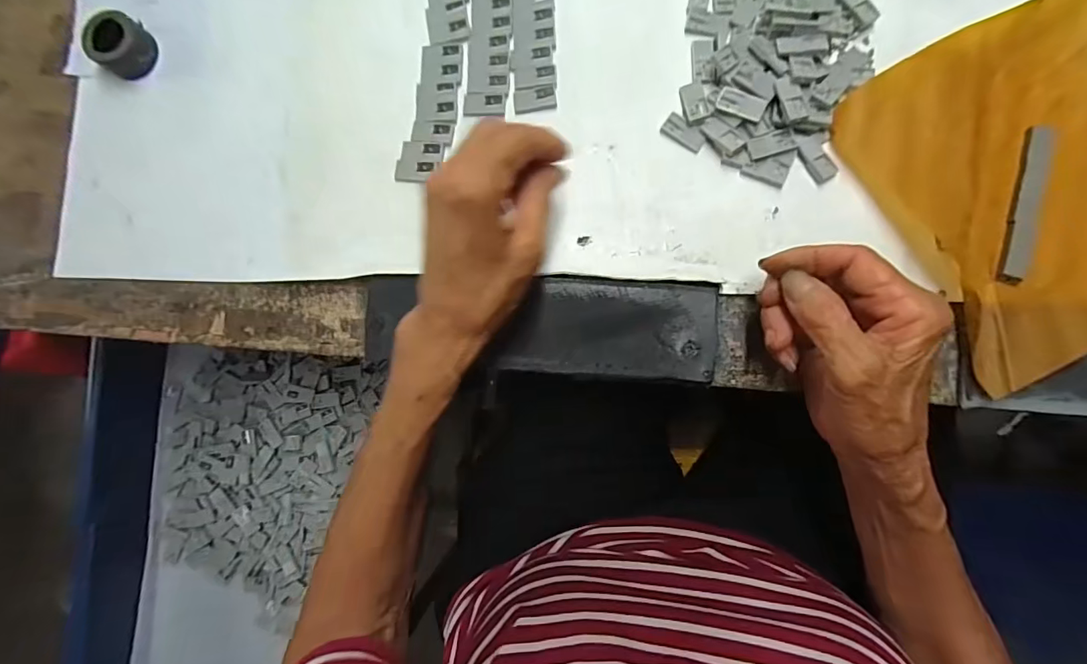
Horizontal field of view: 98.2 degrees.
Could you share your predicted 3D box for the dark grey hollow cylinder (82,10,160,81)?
[{"bbox_3d":[-0.289,-0.196,0.326,0.037,0.024,0.037,0,85,5],"label":"dark grey hollow cylinder"}]

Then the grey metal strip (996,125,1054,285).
[{"bbox_3d":[0.281,-0.075,0.274,0.012,0.005,0.095,15,86,6],"label":"grey metal strip"}]

